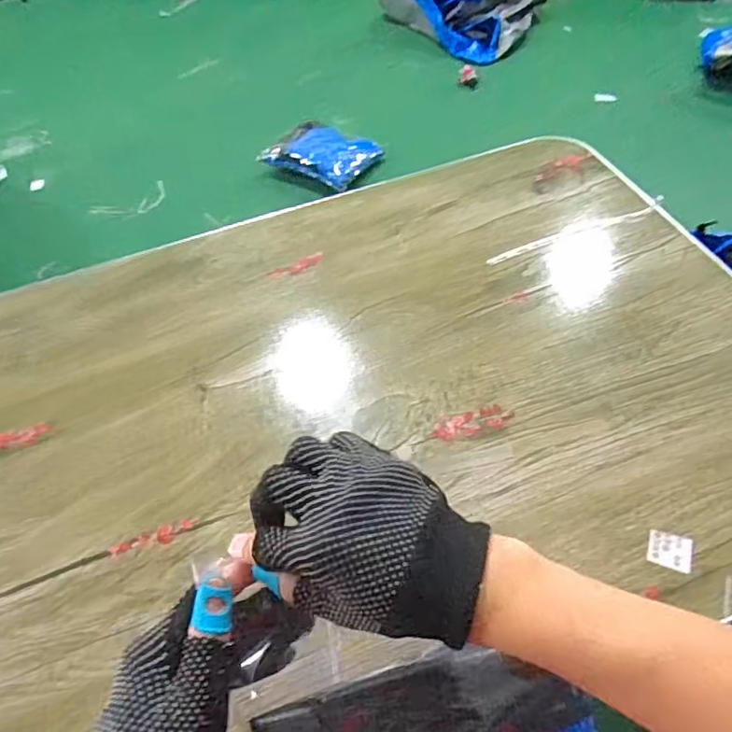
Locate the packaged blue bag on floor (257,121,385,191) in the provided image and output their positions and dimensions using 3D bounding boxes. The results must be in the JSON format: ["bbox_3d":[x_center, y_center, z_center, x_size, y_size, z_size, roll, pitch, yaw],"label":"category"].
[{"bbox_3d":[-0.125,-0.572,1.516,0.300,0.059,0.203,19,57,18],"label":"packaged blue bag on floor"}]

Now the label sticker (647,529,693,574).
[{"bbox_3d":[0.233,0.141,0.435,0.030,0.004,0.027,12,61,18],"label":"label sticker"}]

